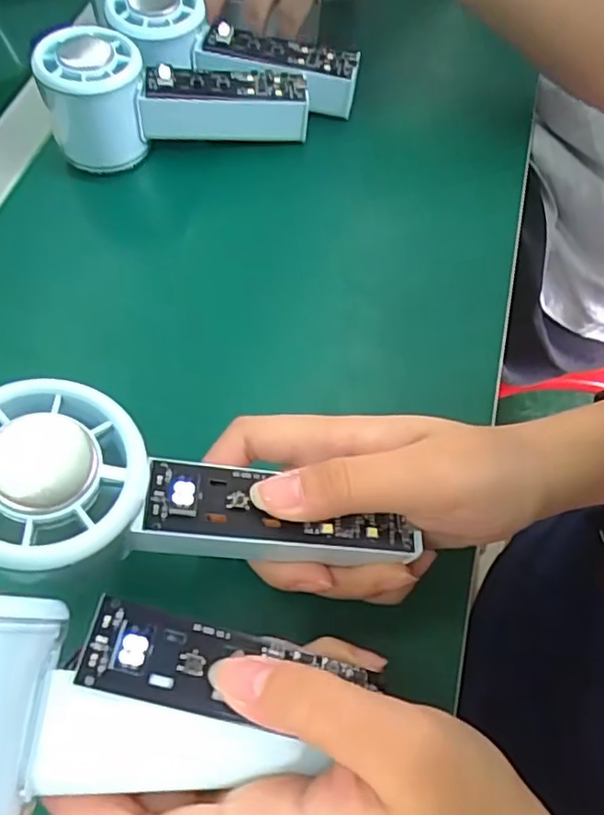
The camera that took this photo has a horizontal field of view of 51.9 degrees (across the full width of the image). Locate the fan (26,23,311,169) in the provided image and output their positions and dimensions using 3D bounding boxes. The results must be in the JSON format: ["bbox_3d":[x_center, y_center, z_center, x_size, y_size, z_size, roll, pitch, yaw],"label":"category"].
[{"bbox_3d":[-0.073,-0.185,0.365,0.148,0.058,0.053,-10,60,-4],"label":"fan"}]

